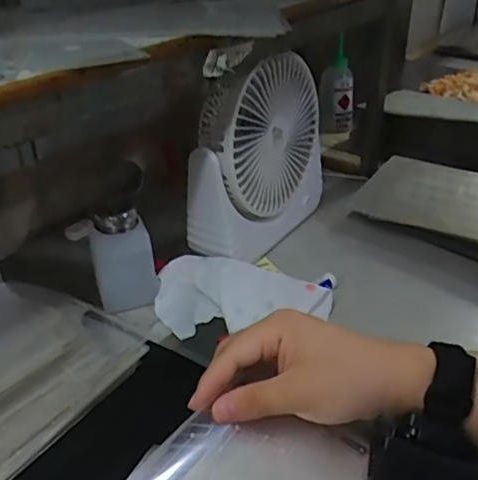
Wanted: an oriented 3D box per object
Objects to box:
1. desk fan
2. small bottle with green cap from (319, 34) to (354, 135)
[{"bbox_3d":[0.023,-0.092,0.586,0.060,0.181,0.189,18,36,30],"label":"desk fan"},{"bbox_3d":[0.157,-0.241,0.887,0.053,0.139,0.035,4,31,9],"label":"small bottle with green cap"}]

